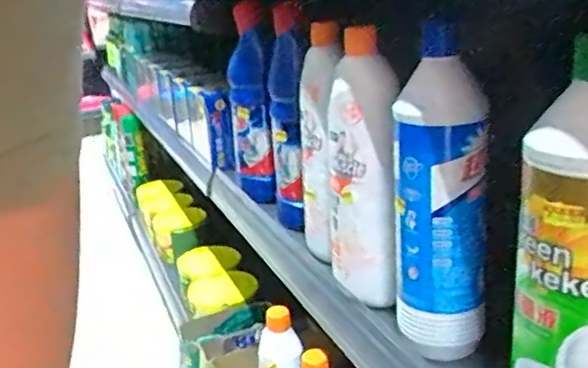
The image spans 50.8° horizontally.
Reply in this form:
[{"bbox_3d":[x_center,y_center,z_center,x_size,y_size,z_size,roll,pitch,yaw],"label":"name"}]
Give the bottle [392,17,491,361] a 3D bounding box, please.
[{"bbox_3d":[0.115,0.008,0.484,0.068,0.247,0.068,2,18,15],"label":"bottle"}]

